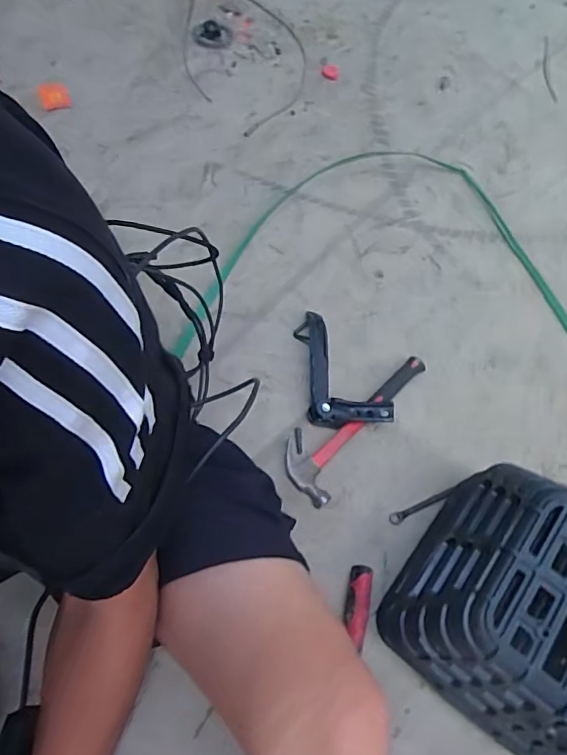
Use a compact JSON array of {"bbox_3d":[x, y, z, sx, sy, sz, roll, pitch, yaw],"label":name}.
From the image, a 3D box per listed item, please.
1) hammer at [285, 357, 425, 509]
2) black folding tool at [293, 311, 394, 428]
[{"bbox_3d":[0.106,0.056,0.779,0.097,0.034,0.281,39,69,12],"label":"hammer"},{"bbox_3d":[0.064,0.003,0.795,0.108,0.039,0.219,-31,73,-16],"label":"black folding tool"}]

